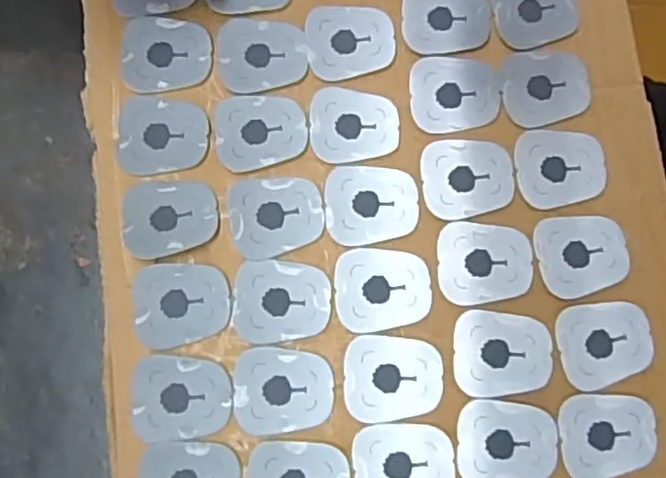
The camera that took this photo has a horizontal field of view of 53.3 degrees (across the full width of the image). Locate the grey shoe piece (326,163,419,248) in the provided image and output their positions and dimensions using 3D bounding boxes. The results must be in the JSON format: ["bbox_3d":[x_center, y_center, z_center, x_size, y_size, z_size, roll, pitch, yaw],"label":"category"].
[{"bbox_3d":[0.016,-0.014,0.276,0.038,0.004,0.033,2,79,-1],"label":"grey shoe piece"}]

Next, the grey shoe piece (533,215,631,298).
[{"bbox_3d":[0.104,0.006,0.276,0.038,0.004,0.033,-10,79,-4],"label":"grey shoe piece"}]

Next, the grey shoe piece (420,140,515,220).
[{"bbox_3d":[0.057,-0.026,0.280,0.038,0.004,0.033,-2,79,-2],"label":"grey shoe piece"}]

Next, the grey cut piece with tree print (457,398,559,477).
[{"bbox_3d":[0.068,0.080,0.260,0.039,0.004,0.033,2,79,-1],"label":"grey cut piece with tree print"}]

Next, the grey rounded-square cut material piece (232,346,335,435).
[{"bbox_3d":[-0.020,0.060,0.261,0.039,0.004,0.033,2,79,-1],"label":"grey rounded-square cut material piece"}]

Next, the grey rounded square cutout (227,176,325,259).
[{"bbox_3d":[-0.023,-0.010,0.274,0.038,0.004,0.033,-4,79,-2],"label":"grey rounded square cutout"}]

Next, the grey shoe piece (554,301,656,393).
[{"bbox_3d":[0.111,0.042,0.269,0.038,0.004,0.032,-14,79,-4],"label":"grey shoe piece"}]

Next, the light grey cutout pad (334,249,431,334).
[{"bbox_3d":[0.020,0.020,0.268,0.038,0.004,0.033,2,79,-1],"label":"light grey cutout pad"}]

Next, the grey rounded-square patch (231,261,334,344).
[{"bbox_3d":[-0.021,0.025,0.267,0.038,0.004,0.033,2,79,-1],"label":"grey rounded-square patch"}]

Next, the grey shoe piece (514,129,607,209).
[{"bbox_3d":[0.097,-0.030,0.284,0.039,0.004,0.033,-3,81,-4],"label":"grey shoe piece"}]

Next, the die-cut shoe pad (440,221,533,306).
[{"bbox_3d":[0.062,0.010,0.272,0.038,0.004,0.033,2,79,-1],"label":"die-cut shoe pad"}]

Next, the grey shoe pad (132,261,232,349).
[{"bbox_3d":[-0.062,0.026,0.267,0.039,0.004,0.033,-6,79,-3],"label":"grey shoe pad"}]

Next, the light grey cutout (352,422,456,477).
[{"bbox_3d":[0.028,0.088,0.258,0.038,0.004,0.033,-7,79,-3],"label":"light grey cutout"}]

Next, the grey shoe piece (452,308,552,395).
[{"bbox_3d":[0.068,0.045,0.265,0.038,0.004,0.033,2,79,-1],"label":"grey shoe piece"}]

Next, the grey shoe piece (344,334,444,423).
[{"bbox_3d":[0.024,0.055,0.262,0.038,0.004,0.033,2,79,-1],"label":"grey shoe piece"}]

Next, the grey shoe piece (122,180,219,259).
[{"bbox_3d":[-0.067,-0.009,0.274,0.038,0.006,0.032,-3,79,-2],"label":"grey shoe piece"}]

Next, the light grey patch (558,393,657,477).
[{"bbox_3d":[0.109,0.078,0.263,0.038,0.005,0.032,-5,79,-3],"label":"light grey patch"}]

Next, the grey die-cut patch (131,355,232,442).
[{"bbox_3d":[-0.060,0.062,0.261,0.038,0.004,0.032,1,79,-1],"label":"grey die-cut patch"}]

